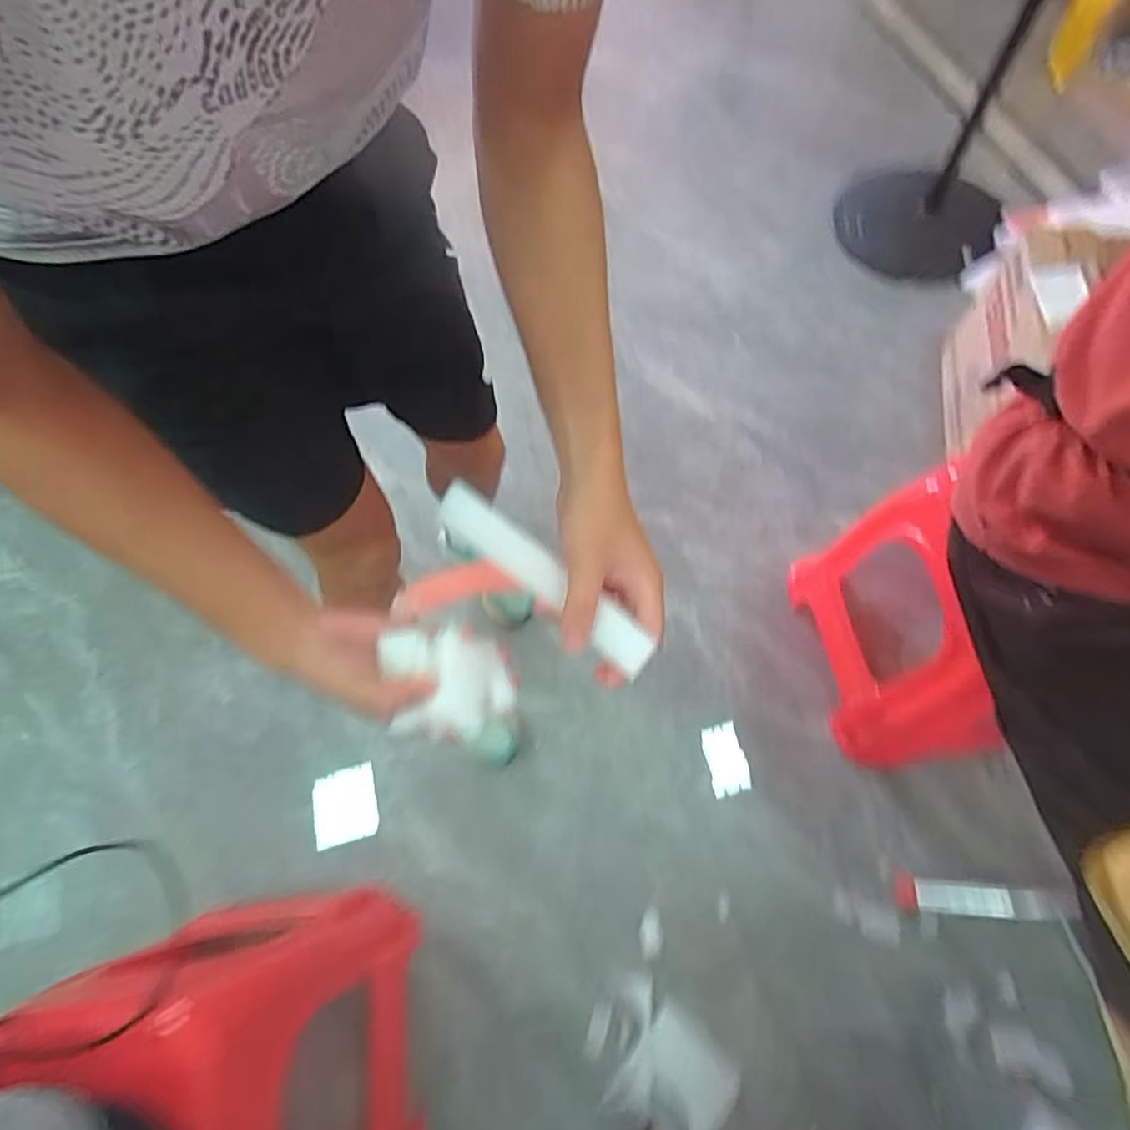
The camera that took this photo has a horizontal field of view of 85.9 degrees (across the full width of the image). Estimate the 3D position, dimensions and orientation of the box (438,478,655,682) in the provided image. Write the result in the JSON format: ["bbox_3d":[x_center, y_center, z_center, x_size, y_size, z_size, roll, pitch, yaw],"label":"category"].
[{"bbox_3d":[-0.017,0.007,0.415,0.172,0.025,0.030,39,73,13],"label":"box"}]

